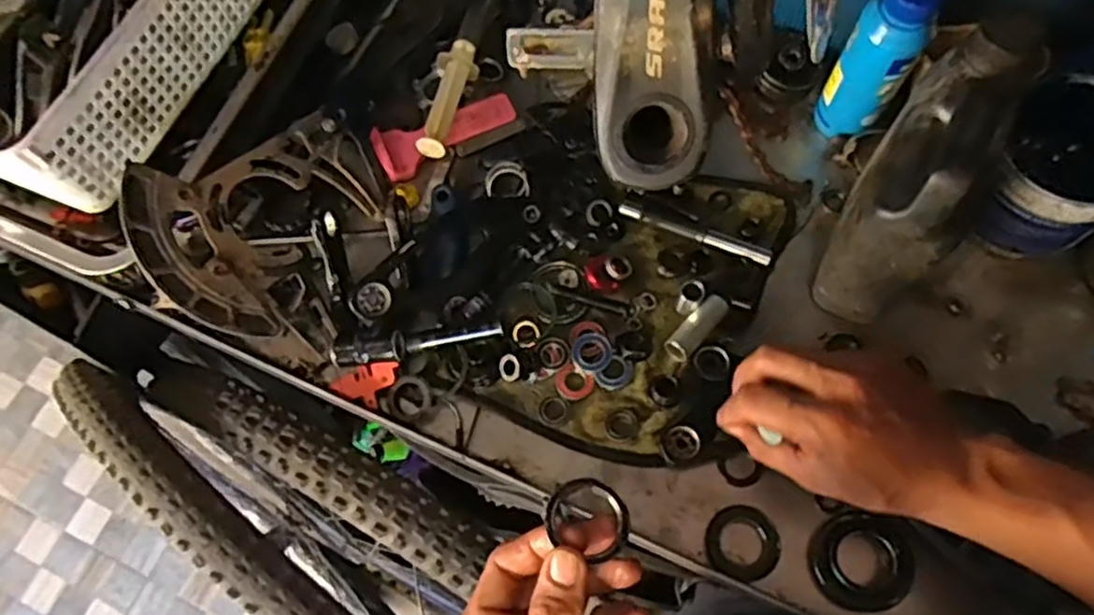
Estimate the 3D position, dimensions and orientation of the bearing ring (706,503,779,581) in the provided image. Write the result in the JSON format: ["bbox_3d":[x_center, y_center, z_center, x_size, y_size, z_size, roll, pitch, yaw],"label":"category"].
[{"bbox_3d":[0.131,0.158,0.488,0.046,0.014,0.048,-1,69,4],"label":"bearing ring"}]

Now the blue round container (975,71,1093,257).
[{"bbox_3d":[0.368,-0.096,0.524,0.091,0.083,0.105,30,74,14],"label":"blue round container"}]

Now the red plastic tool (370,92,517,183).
[{"bbox_3d":[-0.086,-0.149,0.604,0.116,0.010,0.044,-28,86,-2],"label":"red plastic tool"}]

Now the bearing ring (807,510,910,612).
[{"bbox_3d":[0.204,0.167,0.477,0.060,0.020,0.057,-1,69,4],"label":"bearing ring"}]

